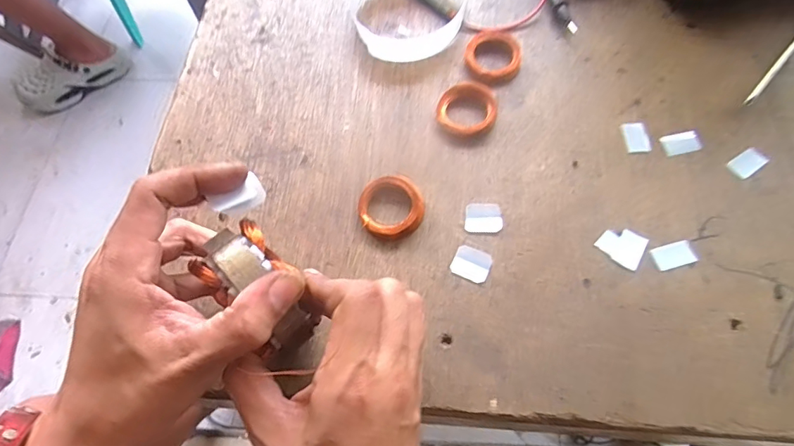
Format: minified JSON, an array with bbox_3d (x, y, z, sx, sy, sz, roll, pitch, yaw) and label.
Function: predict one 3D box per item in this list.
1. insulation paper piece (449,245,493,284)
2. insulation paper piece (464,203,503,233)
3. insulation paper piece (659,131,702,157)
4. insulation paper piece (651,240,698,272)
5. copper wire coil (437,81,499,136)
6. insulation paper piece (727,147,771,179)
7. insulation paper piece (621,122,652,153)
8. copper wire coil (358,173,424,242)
[{"bbox_3d":[0.050,0.026,0.310,0.024,0.004,0.022,23,68,14],"label":"insulation paper piece"},{"bbox_3d":[0.060,-0.004,0.323,0.025,0.004,0.022,0,65,3],"label":"insulation paper piece"},{"bbox_3d":[0.207,-0.059,0.339,0.026,0.004,0.017,-10,65,-1],"label":"insulation paper piece"},{"bbox_3d":[0.180,0.020,0.303,0.026,0.004,0.016,-14,65,-3],"label":"insulation paper piece"},{"bbox_3d":[0.054,-0.086,0.355,0.044,0.016,0.040,-1,65,3],"label":"copper wire coil"},{"bbox_3d":[0.246,-0.043,0.327,0.026,0.004,0.015,-32,67,-11],"label":"insulation paper piece"},{"bbox_3d":[0.176,-0.064,0.343,0.017,0.004,0.025,-5,65,1],"label":"insulation paper piece"},{"bbox_3d":[-0.004,-0.011,0.327,0.044,0.012,0.046,-1,65,3],"label":"copper wire coil"}]

